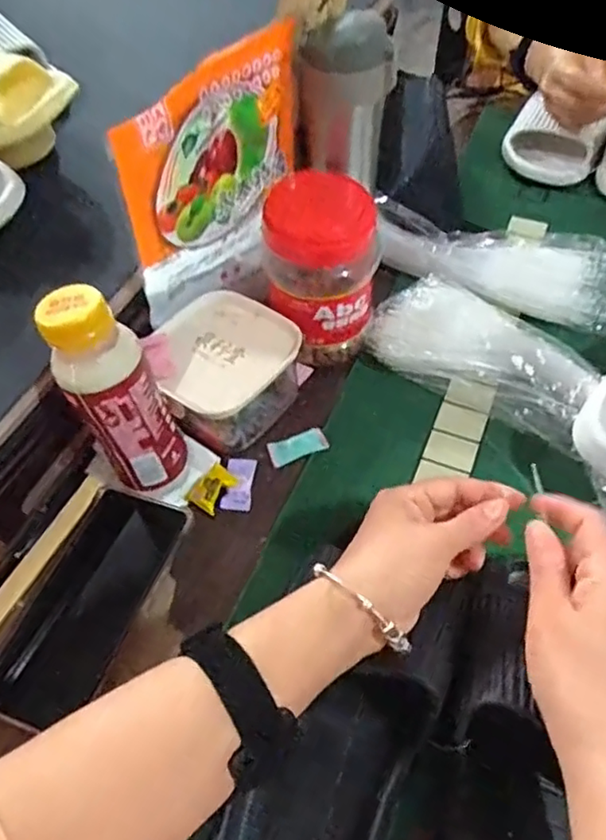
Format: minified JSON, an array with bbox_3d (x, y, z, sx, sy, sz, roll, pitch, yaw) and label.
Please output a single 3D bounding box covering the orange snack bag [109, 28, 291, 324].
[{"bbox_3d":[-0.058,-0.172,0.464,0.023,0.178,0.169,32,59,21],"label":"orange snack bag"}]

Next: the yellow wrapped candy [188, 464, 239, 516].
[{"bbox_3d":[-0.070,0.051,0.469,0.028,0.010,0.038,25,58,19],"label":"yellow wrapped candy"}]

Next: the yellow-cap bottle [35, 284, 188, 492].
[{"bbox_3d":[-0.122,-0.014,0.411,0.061,0.154,0.052,-22,56,-14],"label":"yellow-cap bottle"}]

